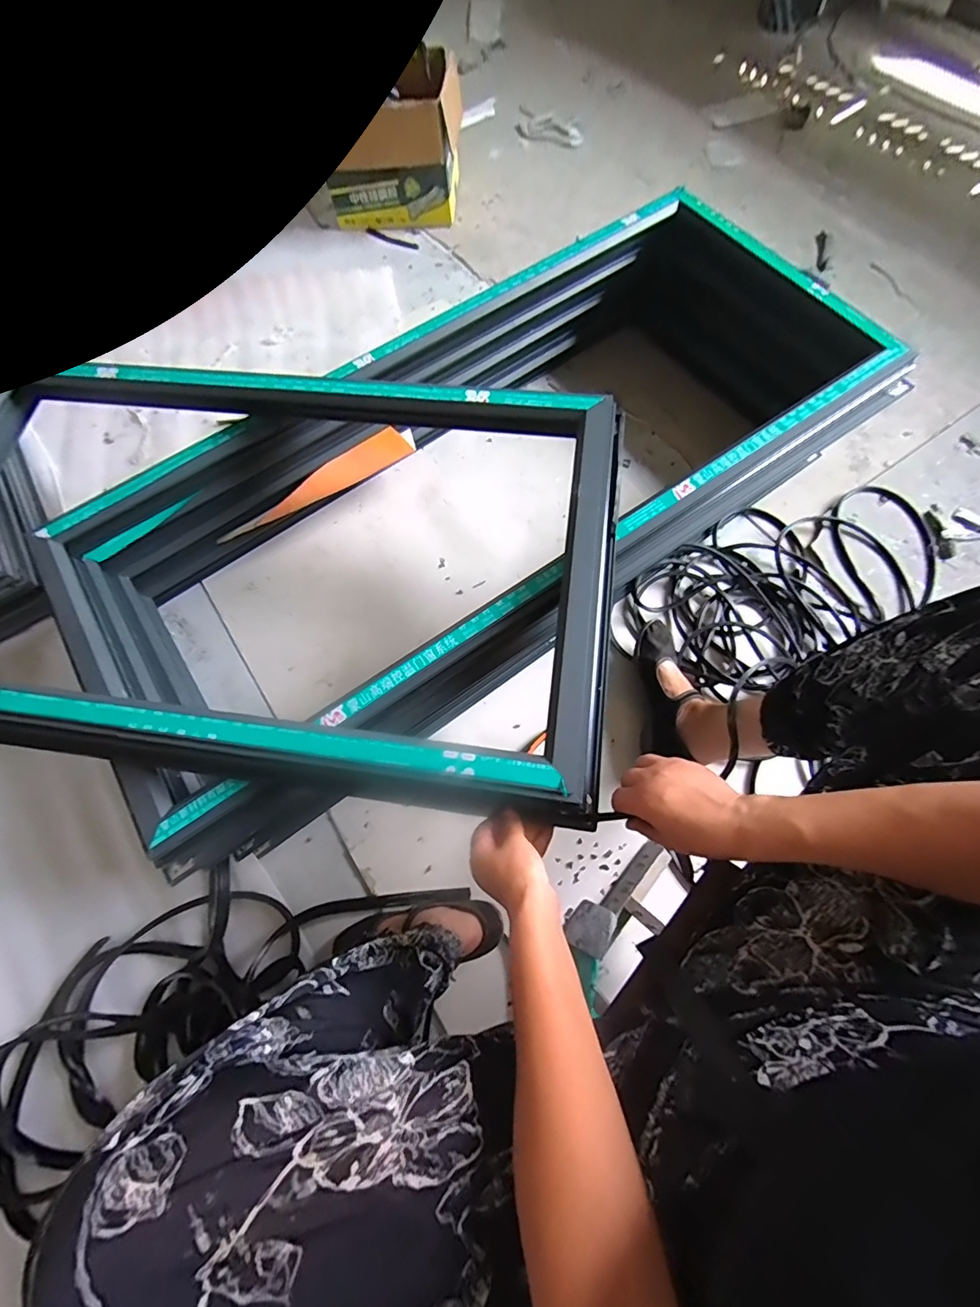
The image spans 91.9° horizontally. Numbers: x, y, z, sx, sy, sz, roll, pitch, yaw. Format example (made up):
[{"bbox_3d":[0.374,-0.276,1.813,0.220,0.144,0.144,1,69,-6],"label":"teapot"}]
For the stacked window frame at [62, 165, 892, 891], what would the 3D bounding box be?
[{"bbox_3d":[-0.012,-0.267,0.827,1.279,0.268,0.571,-35,72,-8],"label":"stacked window frame"}]

